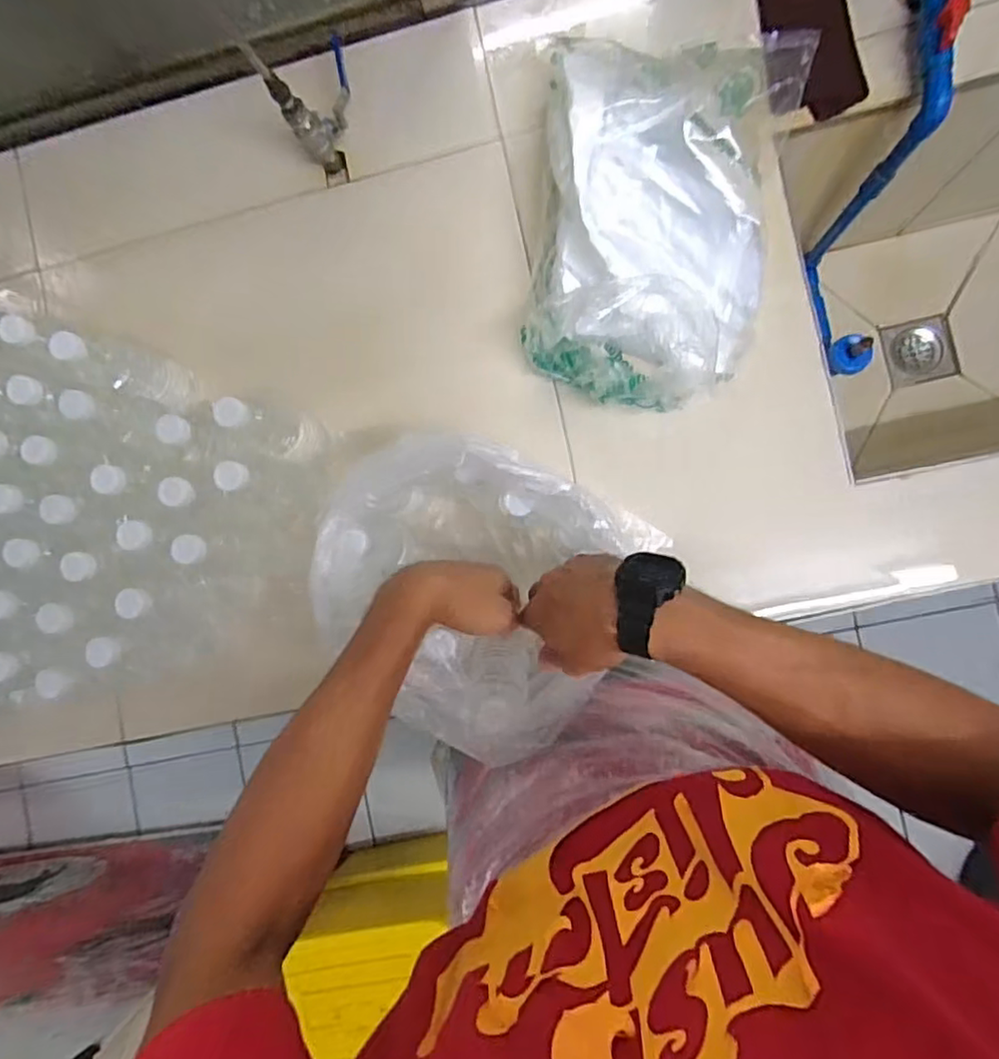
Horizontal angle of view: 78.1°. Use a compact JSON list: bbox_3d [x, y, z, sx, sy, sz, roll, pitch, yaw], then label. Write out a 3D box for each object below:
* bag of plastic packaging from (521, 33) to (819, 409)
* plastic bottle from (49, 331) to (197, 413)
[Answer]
[{"bbox_3d":[0.163,-0.321,0.627,0.244,0.131,0.383,6,89,7],"label":"bag of plastic packaging"},{"bbox_3d":[-0.385,-0.170,0.654,0.055,0.156,0.053,29,92,7],"label":"plastic bottle"}]

